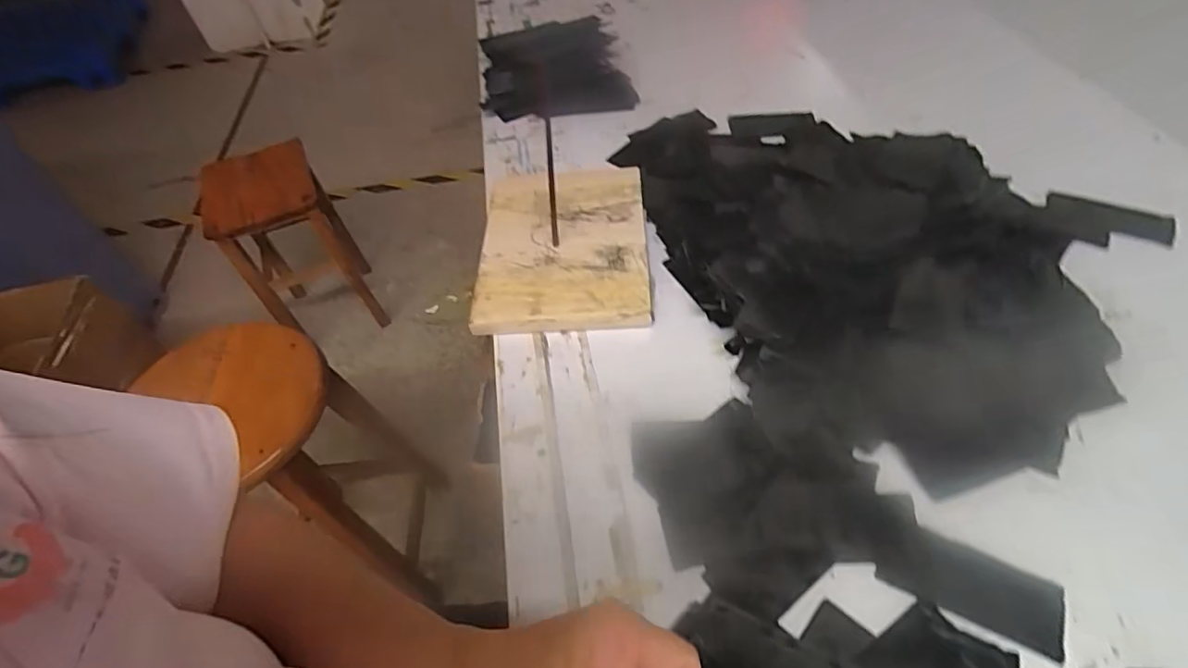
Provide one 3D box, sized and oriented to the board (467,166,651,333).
[{"bbox_3d":[-0.035,-0.106,0.646,0.183,0.027,0.253,-3,50,3],"label":"board"}]

